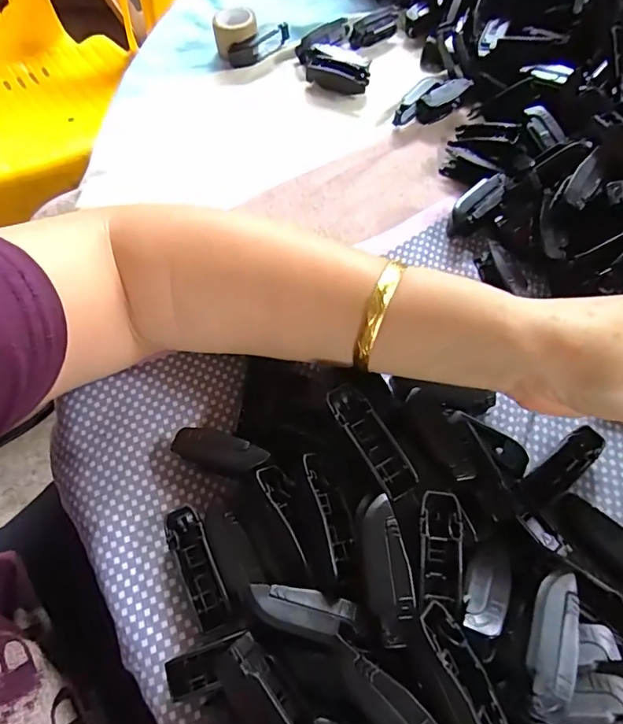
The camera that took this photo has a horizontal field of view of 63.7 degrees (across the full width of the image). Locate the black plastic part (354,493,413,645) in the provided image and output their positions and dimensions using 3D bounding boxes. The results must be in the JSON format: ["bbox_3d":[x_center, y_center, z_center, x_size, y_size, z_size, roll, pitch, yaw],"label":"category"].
[{"bbox_3d":[0.029,0.083,0.203,0.017,0.015,0.054,-9,64,-6],"label":"black plastic part"}]

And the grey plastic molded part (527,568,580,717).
[{"bbox_3d":[0.090,0.102,0.185,0.017,0.009,0.048,19,65,8],"label":"grey plastic molded part"}]

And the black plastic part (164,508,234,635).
[{"bbox_3d":[-0.053,0.096,0.234,0.018,0.016,0.055,-22,66,-12],"label":"black plastic part"}]

